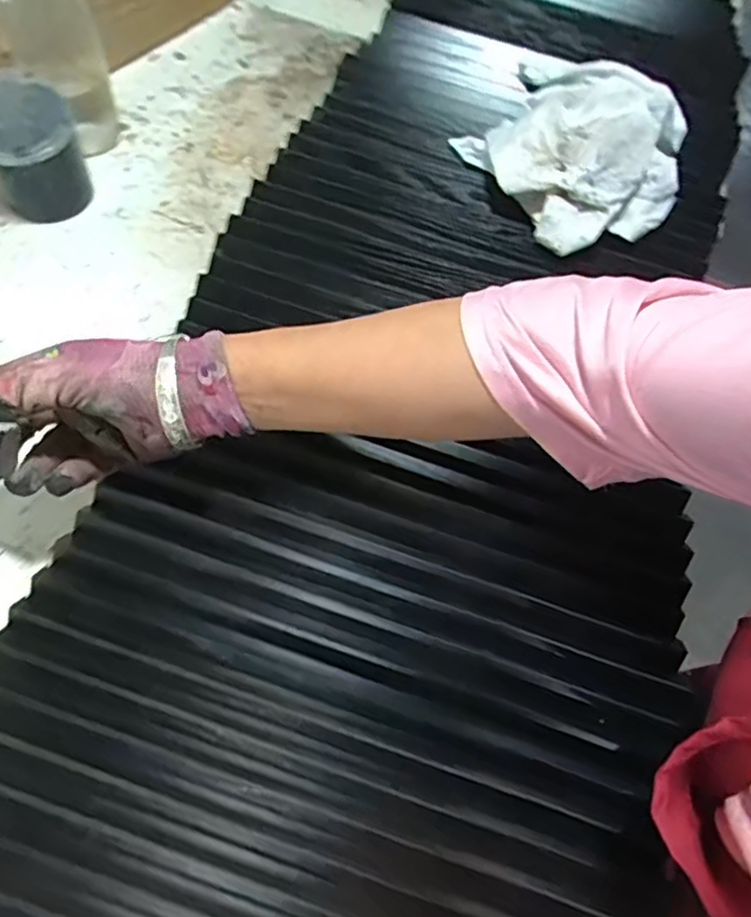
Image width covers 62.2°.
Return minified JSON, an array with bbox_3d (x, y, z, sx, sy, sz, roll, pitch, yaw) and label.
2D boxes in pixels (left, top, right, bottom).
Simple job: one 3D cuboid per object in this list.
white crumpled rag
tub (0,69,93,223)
[{"bbox_3d":[0.164,-0.281,0.545,0.171,0.067,0.218,-31,69,-18],"label":"white crumpled rag"},{"bbox_3d":[-0.291,-0.260,0.528,0.075,0.088,0.080,3,64,-6],"label":"tub"}]

